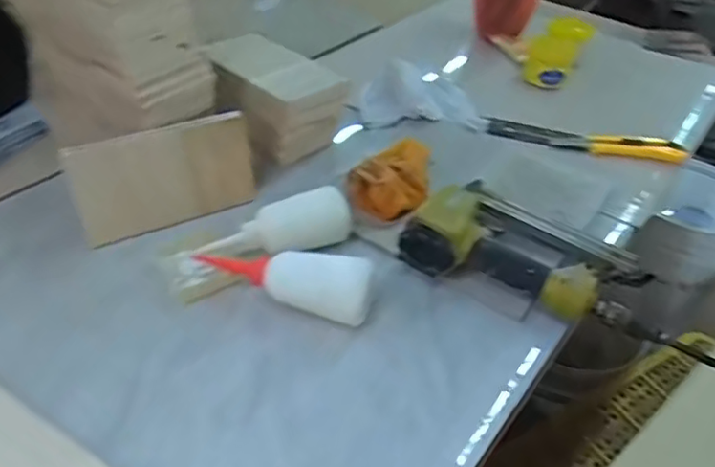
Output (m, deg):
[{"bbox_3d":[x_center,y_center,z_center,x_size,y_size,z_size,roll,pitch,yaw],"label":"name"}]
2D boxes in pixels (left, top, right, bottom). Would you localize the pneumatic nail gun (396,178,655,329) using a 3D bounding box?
[{"bbox_3d":[0.180,0.012,0.636,0.233,0.074,0.155,19,40,19],"label":"pneumatic nail gun"}]

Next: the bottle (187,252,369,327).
[{"bbox_3d":[-0.074,0.045,0.597,0.182,0.047,0.050,10,37,8],"label":"bottle"}]

